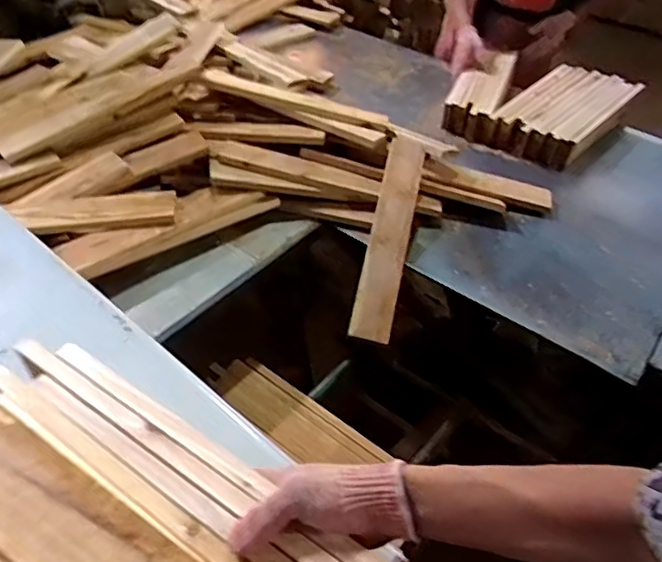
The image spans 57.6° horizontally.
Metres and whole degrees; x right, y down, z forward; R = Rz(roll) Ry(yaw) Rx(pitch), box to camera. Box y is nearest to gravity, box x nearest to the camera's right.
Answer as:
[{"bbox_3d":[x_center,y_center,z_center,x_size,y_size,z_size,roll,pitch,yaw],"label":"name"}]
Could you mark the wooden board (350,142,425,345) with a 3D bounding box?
[{"bbox_3d":[0.131,-0.113,1.282,0.083,0.021,0.517,20,53,-7],"label":"wooden board"}]

